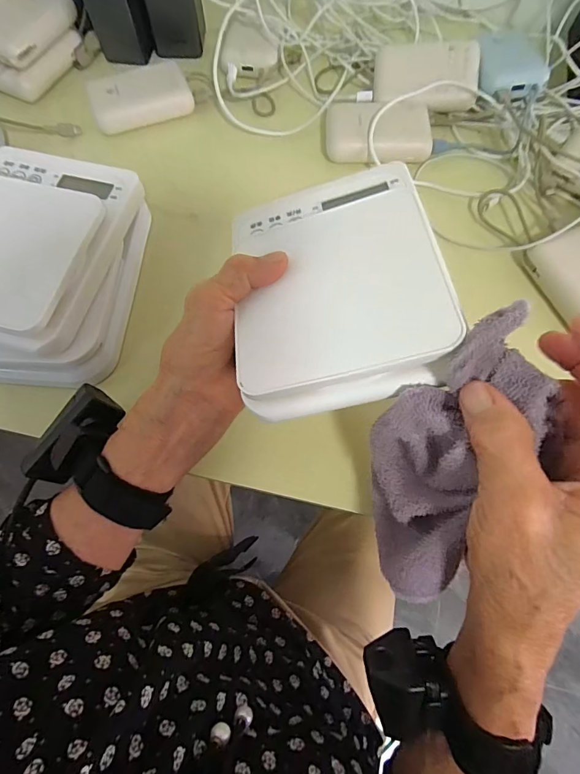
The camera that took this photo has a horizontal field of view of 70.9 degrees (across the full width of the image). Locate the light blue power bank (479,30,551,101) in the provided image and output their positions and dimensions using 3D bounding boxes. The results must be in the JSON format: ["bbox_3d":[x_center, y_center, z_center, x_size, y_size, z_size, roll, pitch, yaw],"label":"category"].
[{"bbox_3d":[0.224,-0.331,0.417,0.061,0.022,0.088,3,70,1],"label":"light blue power bank"}]

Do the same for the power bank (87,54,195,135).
[{"bbox_3d":[-0.155,-0.300,0.421,0.100,0.030,0.049,-19,72,-7],"label":"power bank"}]

